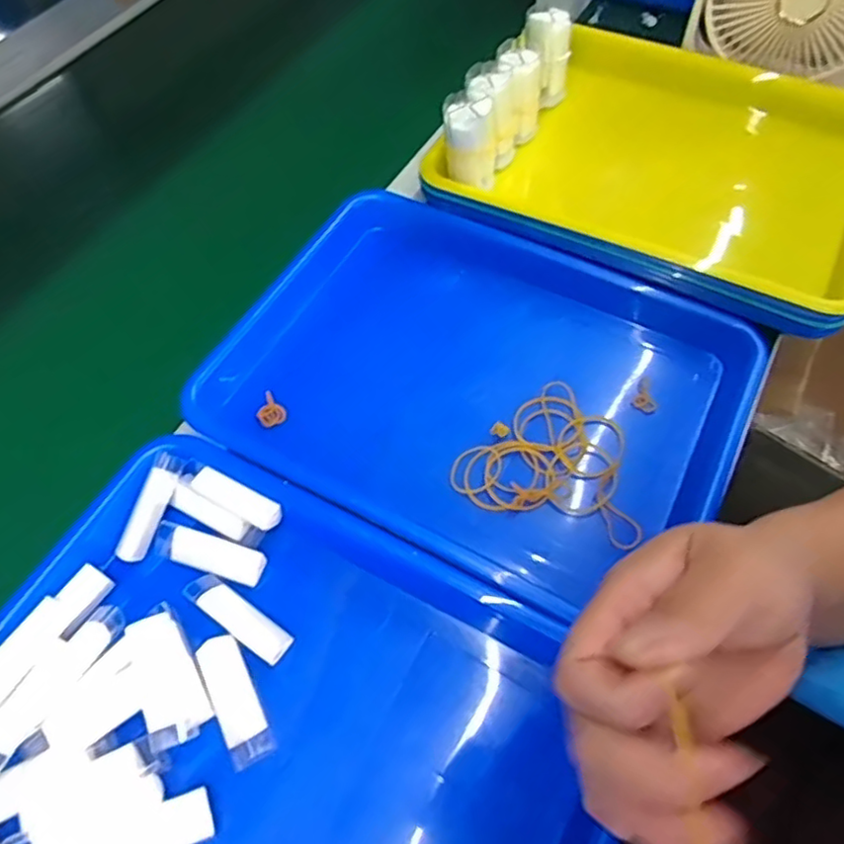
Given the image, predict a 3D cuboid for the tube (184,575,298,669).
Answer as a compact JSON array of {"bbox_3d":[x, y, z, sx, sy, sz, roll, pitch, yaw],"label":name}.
[{"bbox_3d":[-0.104,0.109,0.361,0.068,0.012,0.018,32,65,17],"label":"tube"}]

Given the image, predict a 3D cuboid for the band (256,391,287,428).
[{"bbox_3d":[-0.105,-0.007,0.436,0.019,0.007,0.024,-40,67,-20],"label":"band"}]

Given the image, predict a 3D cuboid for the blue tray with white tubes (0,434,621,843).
[{"bbox_3d":[-0.074,0.170,0.327,0.330,0.043,0.242,24,63,14],"label":"blue tray with white tubes"}]

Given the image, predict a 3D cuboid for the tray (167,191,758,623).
[{"bbox_3d":[0.033,-0.017,0.452,0.339,0.061,0.250,25,63,14],"label":"tray"}]

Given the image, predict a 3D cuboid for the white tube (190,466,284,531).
[{"bbox_3d":[-0.113,0.049,0.392,0.057,0.019,0.017,25,63,15],"label":"white tube"}]

